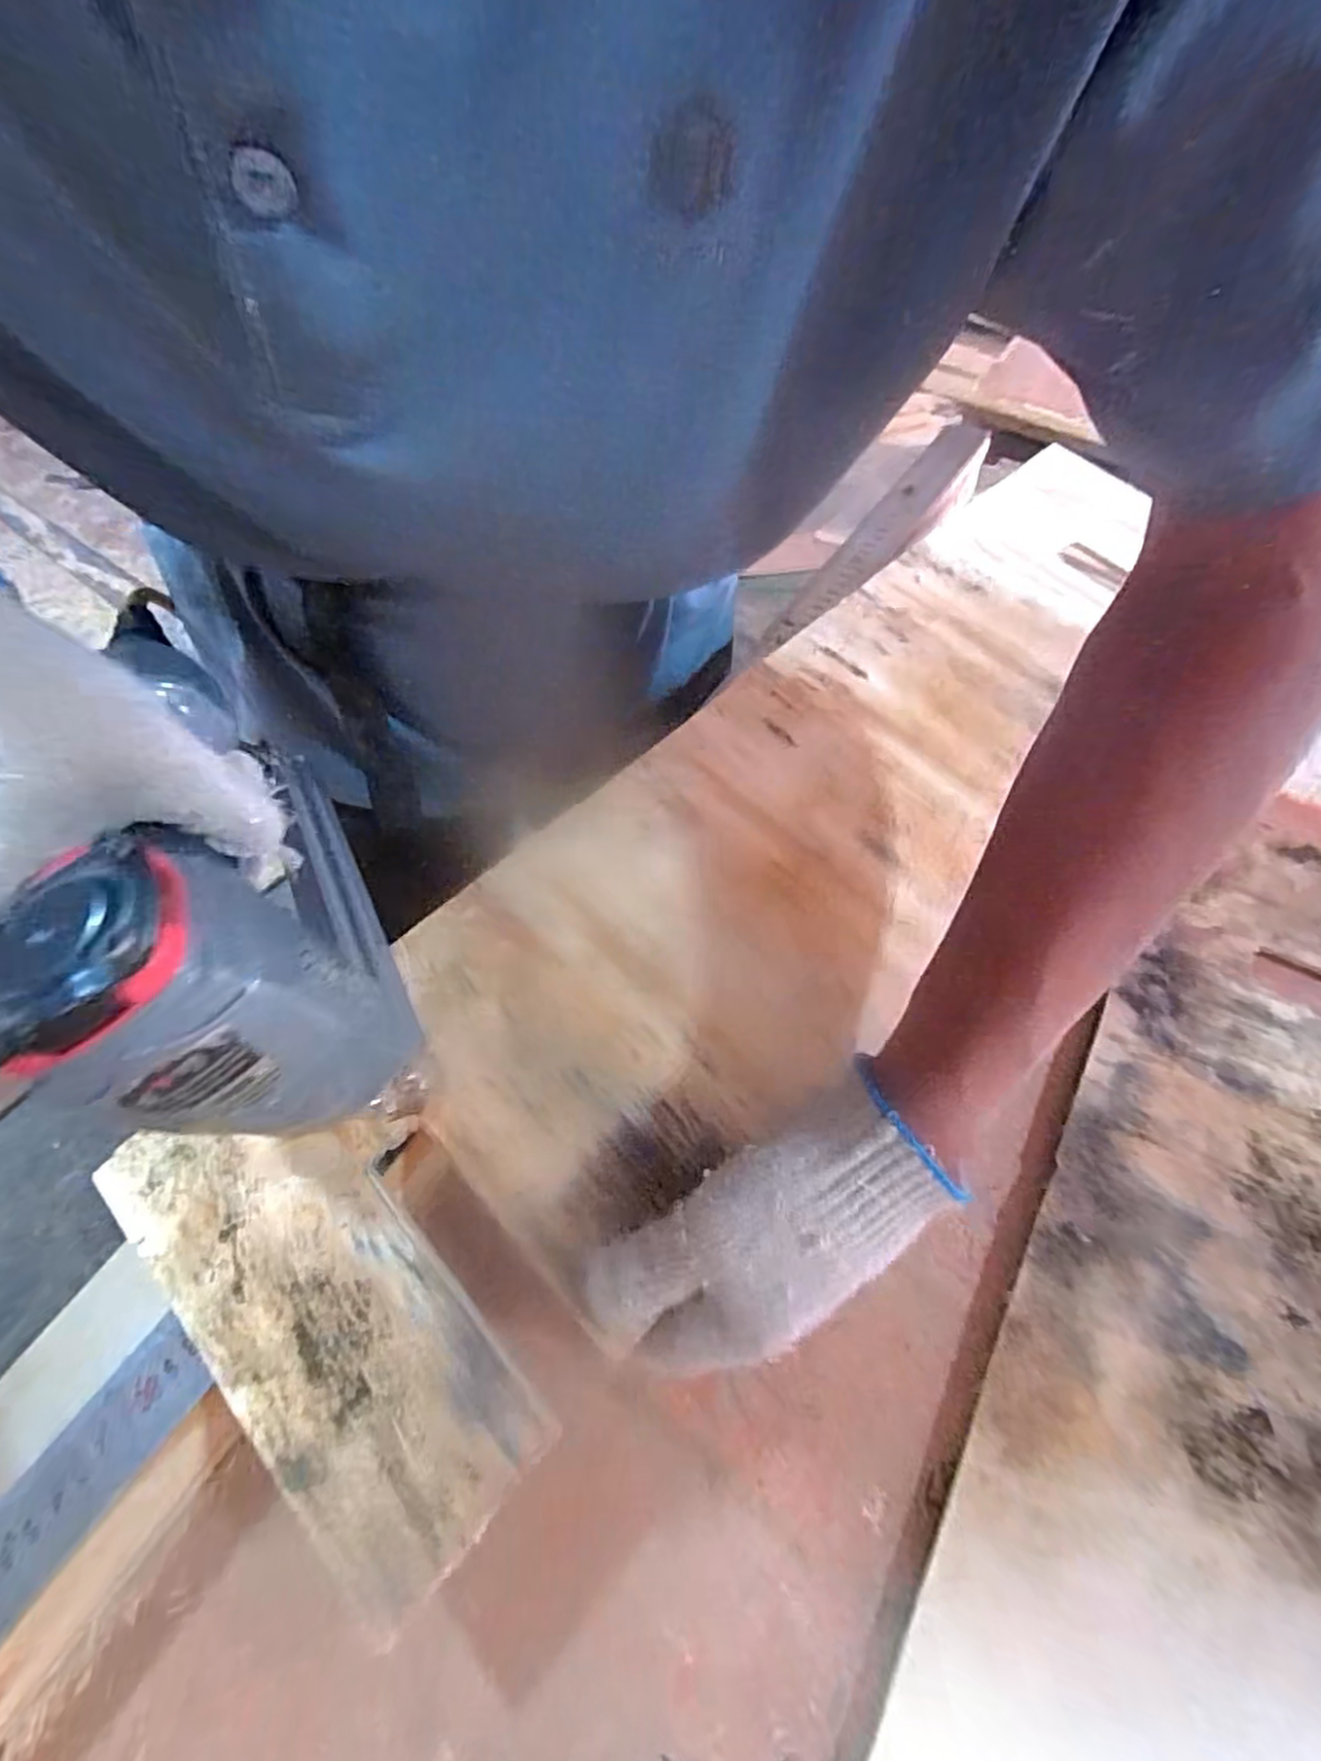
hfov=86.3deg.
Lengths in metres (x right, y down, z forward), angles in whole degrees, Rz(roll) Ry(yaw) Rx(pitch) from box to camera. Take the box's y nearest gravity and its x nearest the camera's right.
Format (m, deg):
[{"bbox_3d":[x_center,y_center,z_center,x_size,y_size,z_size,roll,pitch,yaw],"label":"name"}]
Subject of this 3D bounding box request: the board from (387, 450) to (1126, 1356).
[{"bbox_3d":[0.106,-0.072,0.396,0.186,0.014,0.573,37,68,16],"label":"board"}]

